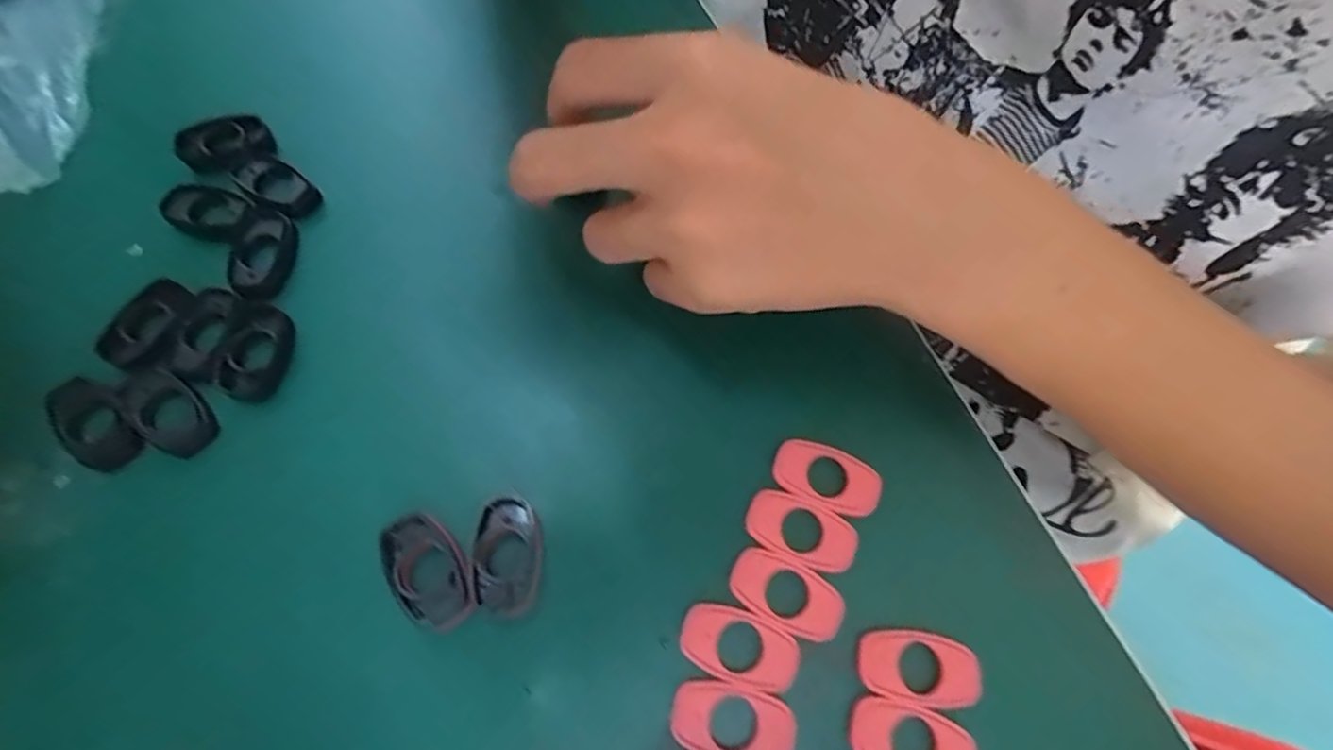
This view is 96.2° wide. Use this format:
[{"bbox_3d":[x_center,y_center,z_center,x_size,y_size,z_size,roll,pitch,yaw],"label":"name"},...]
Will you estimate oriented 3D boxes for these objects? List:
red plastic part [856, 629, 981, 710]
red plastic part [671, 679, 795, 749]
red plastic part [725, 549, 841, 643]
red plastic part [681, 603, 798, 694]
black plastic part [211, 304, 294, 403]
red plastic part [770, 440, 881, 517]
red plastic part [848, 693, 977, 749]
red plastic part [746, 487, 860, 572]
[{"bbox_3d":[0.070,0.081,0.165,0.032,0.004,0.018,9,69,3],"label":"red plastic part"},{"bbox_3d":[0.018,0.093,0.159,0.032,0.004,0.019,10,69,3],"label":"red plastic part"},{"bbox_3d":[0.034,0.063,0.171,0.032,0.004,0.018,26,70,9],"label":"red plastic part"},{"bbox_3d":[0.020,0.076,0.166,0.032,0.004,0.018,17,69,5],"label":"red plastic part"},{"bbox_3d":[-0.131,-0.008,0.191,0.022,0.004,0.031,15,69,5],"label":"black plastic part"},{"bbox_3d":[0.049,0.031,0.183,0.033,0.004,0.018,20,70,7],"label":"red plastic part"},{"bbox_3d":[0.066,0.098,0.159,0.032,0.004,0.018,14,69,4],"label":"red plastic part"},{"bbox_3d":[0.040,0.046,0.178,0.033,0.004,0.018,20,70,7],"label":"red plastic part"}]

